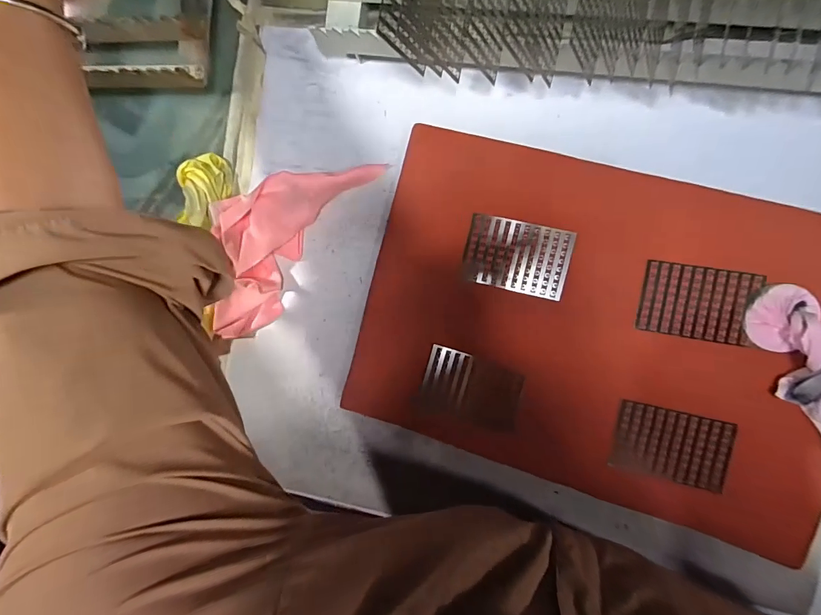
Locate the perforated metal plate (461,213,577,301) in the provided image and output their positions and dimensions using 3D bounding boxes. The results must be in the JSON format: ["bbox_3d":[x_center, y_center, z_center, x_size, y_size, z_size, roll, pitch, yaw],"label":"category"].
[{"bbox_3d":[0.089,-0.043,0.327,0.084,0.009,0.057,14,95,8],"label":"perforated metal plate"}]

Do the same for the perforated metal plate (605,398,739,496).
[{"bbox_3d":[0.208,0.110,0.309,0.083,0.006,0.055,12,93,10],"label":"perforated metal plate"}]

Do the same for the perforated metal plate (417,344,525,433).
[{"bbox_3d":[0.054,0.073,0.344,0.084,0.007,0.058,14,95,8],"label":"perforated metal plate"}]

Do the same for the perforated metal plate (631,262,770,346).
[{"bbox_3d":[0.225,-0.004,0.304,0.078,0.004,0.055,10,95,13],"label":"perforated metal plate"}]

